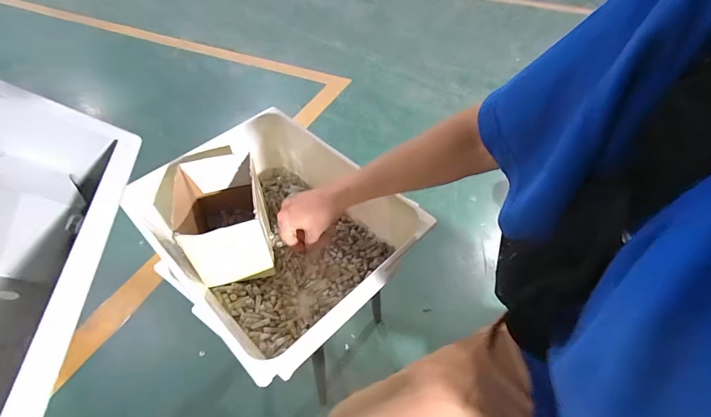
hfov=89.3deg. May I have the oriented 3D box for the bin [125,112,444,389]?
[{"bbox_3d":[-0.116,0.029,0.522,0.269,0.131,0.359,-37,58,-26],"label":"bin"}]

